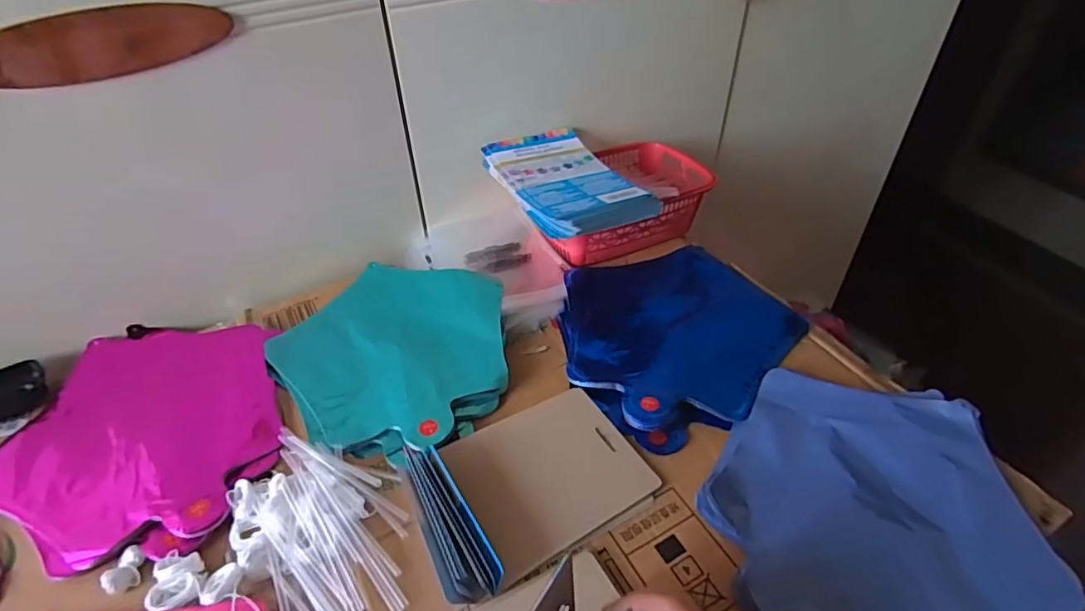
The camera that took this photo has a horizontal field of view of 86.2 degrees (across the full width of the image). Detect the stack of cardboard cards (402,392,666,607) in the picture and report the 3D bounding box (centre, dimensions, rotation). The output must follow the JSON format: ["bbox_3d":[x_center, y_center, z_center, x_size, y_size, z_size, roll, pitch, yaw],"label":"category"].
[{"bbox_3d":[-0.010,0.130,0.444,0.175,0.032,0.116,-23,46,-22],"label":"stack of cardboard cards"}]

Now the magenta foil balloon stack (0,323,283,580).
[{"bbox_3d":[-0.347,0.107,0.501,0.220,0.019,0.253,-15,44,-15],"label":"magenta foil balloon stack"}]

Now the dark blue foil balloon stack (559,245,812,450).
[{"bbox_3d":[0.126,0.020,0.595,0.230,0.045,0.277,28,49,29],"label":"dark blue foil balloon stack"}]

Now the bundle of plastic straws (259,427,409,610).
[{"bbox_3d":[-0.147,0.163,0.415,0.091,0.020,0.175,-20,45,-20],"label":"bundle of plastic straws"}]

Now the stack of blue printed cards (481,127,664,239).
[{"bbox_3d":[0.024,-0.139,0.643,0.124,0.029,0.191,-23,46,-22],"label":"stack of blue printed cards"}]

